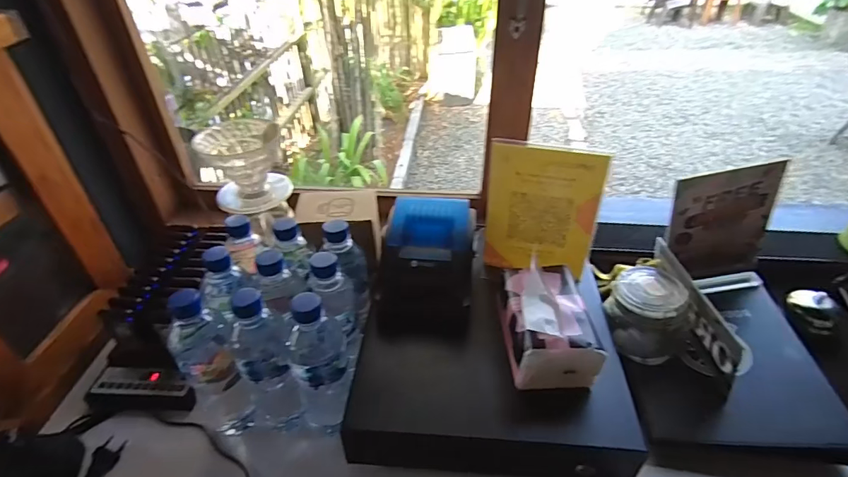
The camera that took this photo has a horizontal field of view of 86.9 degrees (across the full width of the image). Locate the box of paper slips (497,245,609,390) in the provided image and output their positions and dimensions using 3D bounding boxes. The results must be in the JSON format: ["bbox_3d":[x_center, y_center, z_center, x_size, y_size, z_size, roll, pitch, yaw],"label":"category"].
[{"bbox_3d":[0.147,0.097,0.546,0.100,0.080,0.141,-3,38,-2],"label":"box of paper slips"}]

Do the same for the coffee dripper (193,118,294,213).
[{"bbox_3d":[-0.254,-0.104,0.643,0.088,0.110,0.092,-1,38,1],"label":"coffee dripper"}]

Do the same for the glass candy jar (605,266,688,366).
[{"bbox_3d":[0.313,0.114,0.637,0.095,0.109,0.098,-1,38,1],"label":"glass candy jar"}]

